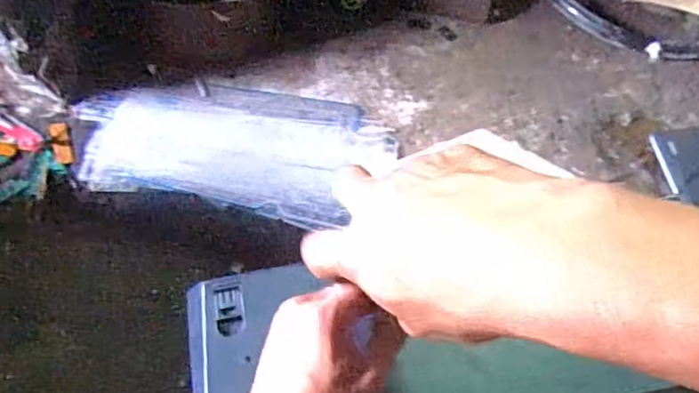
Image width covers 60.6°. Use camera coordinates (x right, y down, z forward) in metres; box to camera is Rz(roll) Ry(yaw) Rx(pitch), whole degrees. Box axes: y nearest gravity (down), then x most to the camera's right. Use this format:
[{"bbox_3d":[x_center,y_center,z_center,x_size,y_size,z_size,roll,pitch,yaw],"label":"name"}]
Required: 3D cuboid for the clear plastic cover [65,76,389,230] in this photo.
[{"bbox_3d":[-0.174,-0.080,0.889,0.459,0.013,0.211,8,60,7],"label":"clear plastic cover"}]

